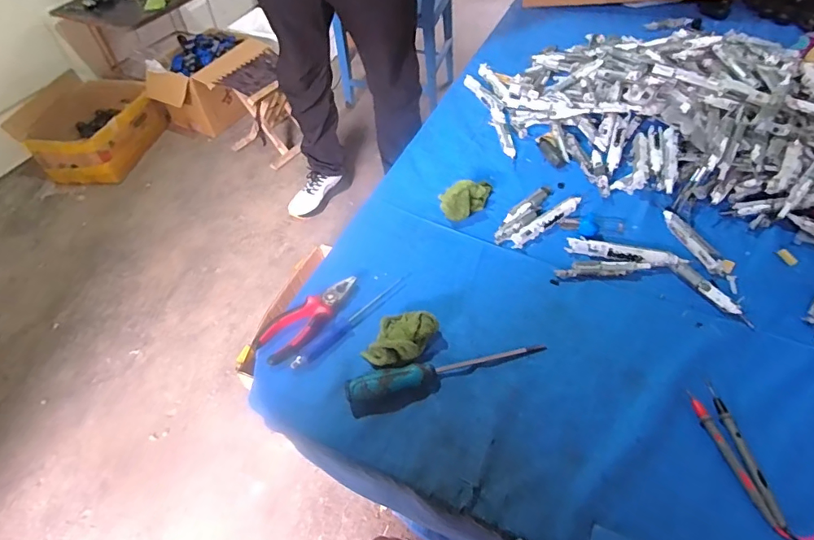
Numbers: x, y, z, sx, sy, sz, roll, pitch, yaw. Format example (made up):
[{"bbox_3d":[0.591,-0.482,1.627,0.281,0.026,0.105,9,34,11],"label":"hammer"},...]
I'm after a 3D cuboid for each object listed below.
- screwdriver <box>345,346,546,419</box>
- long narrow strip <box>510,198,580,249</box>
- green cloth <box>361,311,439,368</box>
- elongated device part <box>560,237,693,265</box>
[{"bbox_3d":[0.049,0.122,0.549,0.237,0.035,0.039,-15,51,-7],"label":"screwdriver"},{"bbox_3d":[0.214,-0.075,0.700,0.140,0.018,0.020,-31,55,-19],"label":"long narrow strip"},{"bbox_3d":[-0.008,0.084,0.577,0.062,0.042,0.091,31,60,26],"label":"green cloth"},{"bbox_3d":[0.305,-0.023,0.650,0.152,0.013,0.026,12,53,14],"label":"elongated device part"}]

